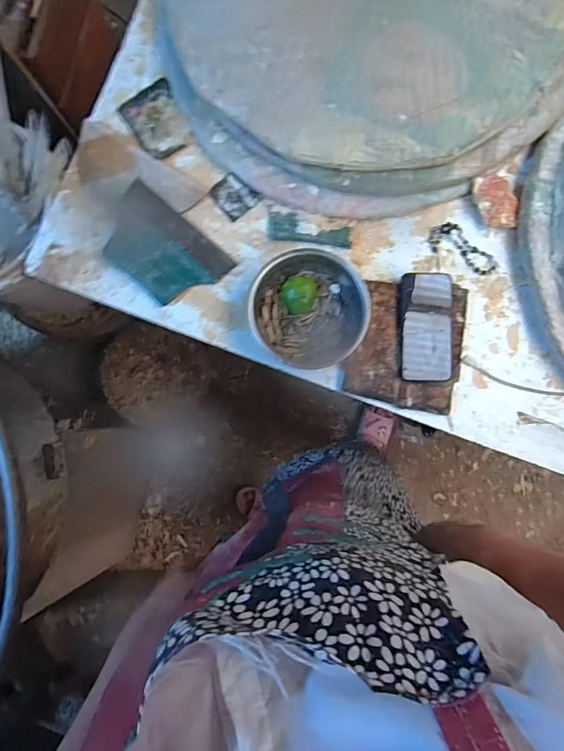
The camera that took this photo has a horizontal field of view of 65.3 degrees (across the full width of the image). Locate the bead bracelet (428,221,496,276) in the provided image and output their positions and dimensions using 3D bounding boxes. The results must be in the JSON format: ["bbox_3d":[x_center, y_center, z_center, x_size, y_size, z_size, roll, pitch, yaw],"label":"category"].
[{"bbox_3d":[0.280,-0.198,0.678,0.111,0.005,0.055,26,88,1],"label":"bead bracelet"}]

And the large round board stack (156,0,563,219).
[{"bbox_3d":[0.143,-0.573,0.662,0.627,0.064,0.622,0,88,0],"label":"large round board stack"}]

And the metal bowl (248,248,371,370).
[{"bbox_3d":[0.040,-0.093,0.639,0.170,0.054,0.158,0,88,0],"label":"metal bowl"}]

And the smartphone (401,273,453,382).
[{"bbox_3d":[0.217,-0.072,0.654,0.076,0.011,0.159,1,88,0],"label":"smartphone"}]

